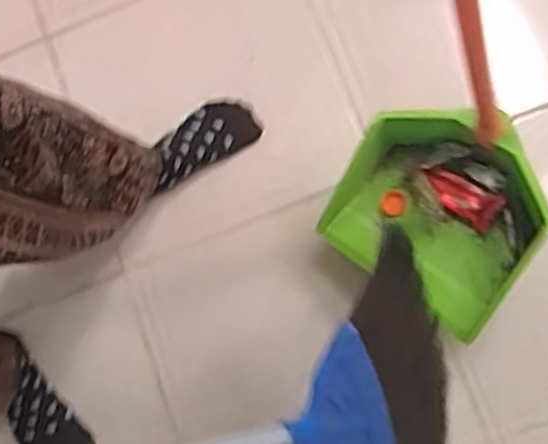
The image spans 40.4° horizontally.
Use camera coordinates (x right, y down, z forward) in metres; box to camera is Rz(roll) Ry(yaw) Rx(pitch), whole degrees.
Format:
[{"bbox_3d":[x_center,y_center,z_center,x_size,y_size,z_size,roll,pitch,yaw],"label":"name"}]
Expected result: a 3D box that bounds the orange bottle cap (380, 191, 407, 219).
[{"bbox_3d":[0.157,-0.022,0.972,0.034,0.014,0.034,-4,81,23],"label":"orange bottle cap"}]

